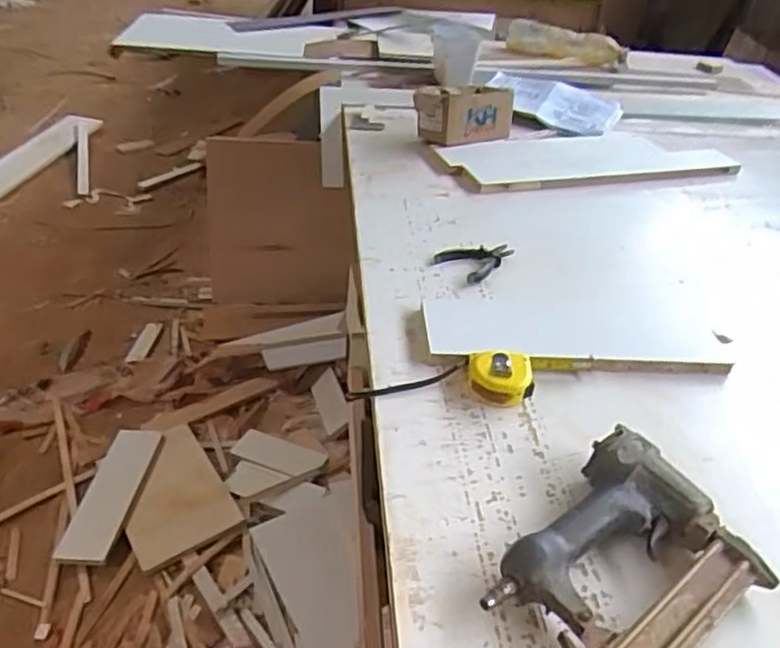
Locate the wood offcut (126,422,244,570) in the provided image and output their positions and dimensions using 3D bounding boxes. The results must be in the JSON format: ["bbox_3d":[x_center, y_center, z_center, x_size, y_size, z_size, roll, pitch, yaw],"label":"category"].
[{"bbox_3d":[-0.498,0.378,1.533,0.219,0.025,0.328,-17,41,-28],"label":"wood offcut"}]

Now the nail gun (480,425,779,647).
[{"bbox_3d":[0.177,0.188,0.532,0.209,0.055,0.159,-21,43,-31],"label":"nail gun"}]

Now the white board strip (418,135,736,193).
[{"bbox_3d":[0.365,-0.321,1.286,0.556,0.018,0.215,-8,38,-18],"label":"white board strip"}]

